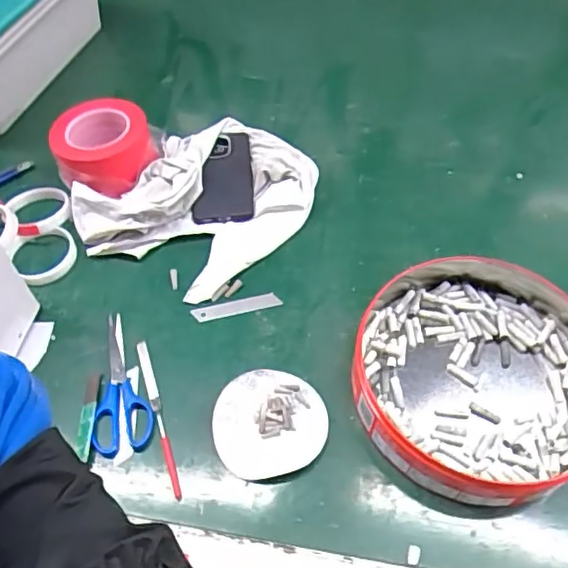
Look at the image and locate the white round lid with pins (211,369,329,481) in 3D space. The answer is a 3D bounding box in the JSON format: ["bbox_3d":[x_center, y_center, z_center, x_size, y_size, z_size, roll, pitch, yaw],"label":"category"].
[{"bbox_3d":[-0.015,0.140,0.601,0.114,0.022,0.107,-1,55,1],"label":"white round lid with pins"}]

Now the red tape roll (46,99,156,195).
[{"bbox_3d":[-0.233,-0.175,0.762,0.124,0.090,0.120,-1,55,1],"label":"red tape roll"}]

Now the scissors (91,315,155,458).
[{"bbox_3d":[-0.175,0.106,0.636,0.059,0.012,0.162,-8,55,-3],"label":"scissors"}]

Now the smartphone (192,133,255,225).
[{"bbox_3d":[-0.081,-0.142,0.783,0.077,0.017,0.154,-4,55,-1],"label":"smartphone"}]

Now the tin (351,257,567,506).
[{"bbox_3d":[0.208,0.083,0.609,0.268,0.068,0.249,-1,55,1],"label":"tin"}]

